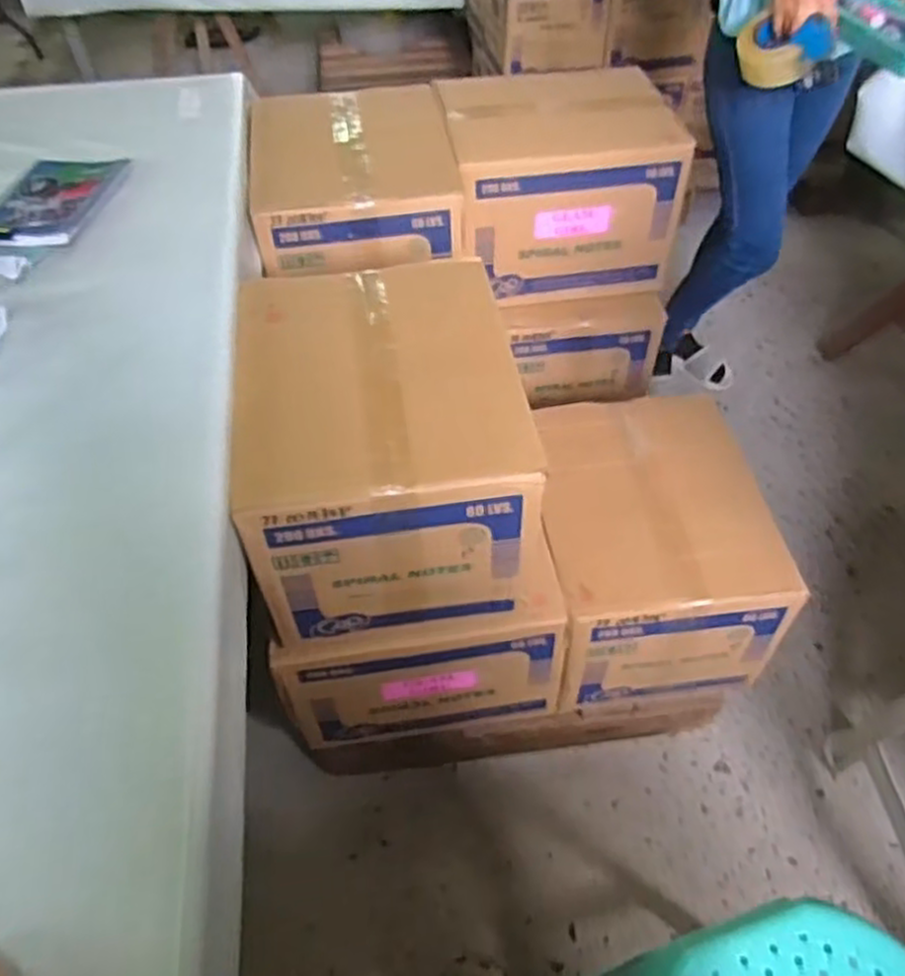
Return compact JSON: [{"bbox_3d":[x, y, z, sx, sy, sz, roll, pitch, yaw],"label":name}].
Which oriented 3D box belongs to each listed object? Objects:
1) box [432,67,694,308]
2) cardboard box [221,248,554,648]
[{"bbox_3d":[0.187,-0.586,1.433,0.403,0.282,0.369,-4,50,-9],"label":"box"},{"bbox_3d":[-0.090,-0.062,1.010,0.353,0.299,0.412,-4,50,-9],"label":"cardboard box"}]

